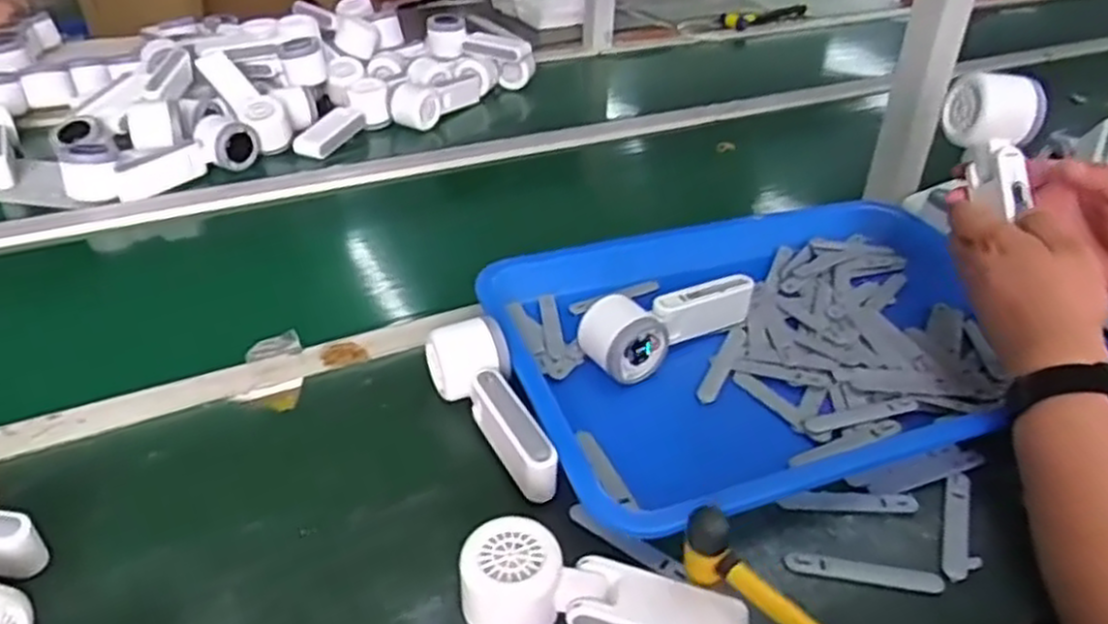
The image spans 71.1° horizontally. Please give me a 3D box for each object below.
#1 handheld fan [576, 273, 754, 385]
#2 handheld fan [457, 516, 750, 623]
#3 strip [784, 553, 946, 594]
[{"bbox_3d":[0.099,0.004,0.660,0.164,0.048,0.060,-22,41,-30],"label":"handheld fan"},{"bbox_3d":[0.028,0.169,0.440,0.161,0.051,0.053,10,36,11],"label":"handheld fan"},{"bbox_3d":[0.193,0.162,0.485,0.093,0.004,0.015,6,35,6],"label":"strip"}]

